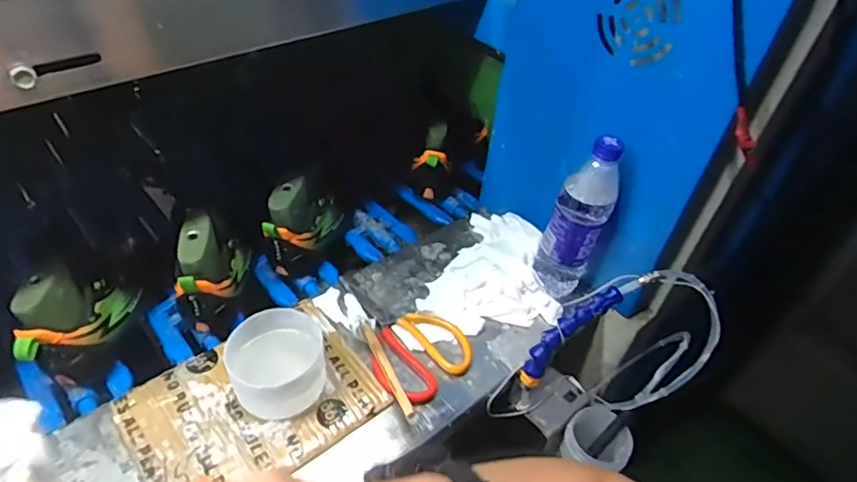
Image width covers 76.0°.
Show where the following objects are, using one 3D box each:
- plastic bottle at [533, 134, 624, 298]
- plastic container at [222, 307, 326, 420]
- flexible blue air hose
[{"bbox_3d":[0.187,-0.026,0.688,0.073,0.223,0.058,18,44,12],"label":"plastic bottle"},{"bbox_3d":[-0.150,0.131,0.563,0.096,0.074,0.092,3,43,-3],"label":"plastic container"},{"bbox_3d":[0.153,0.105,0.614,0.034,0.149,0.027,28,18,-45],"label":"flexible blue air hose"}]

